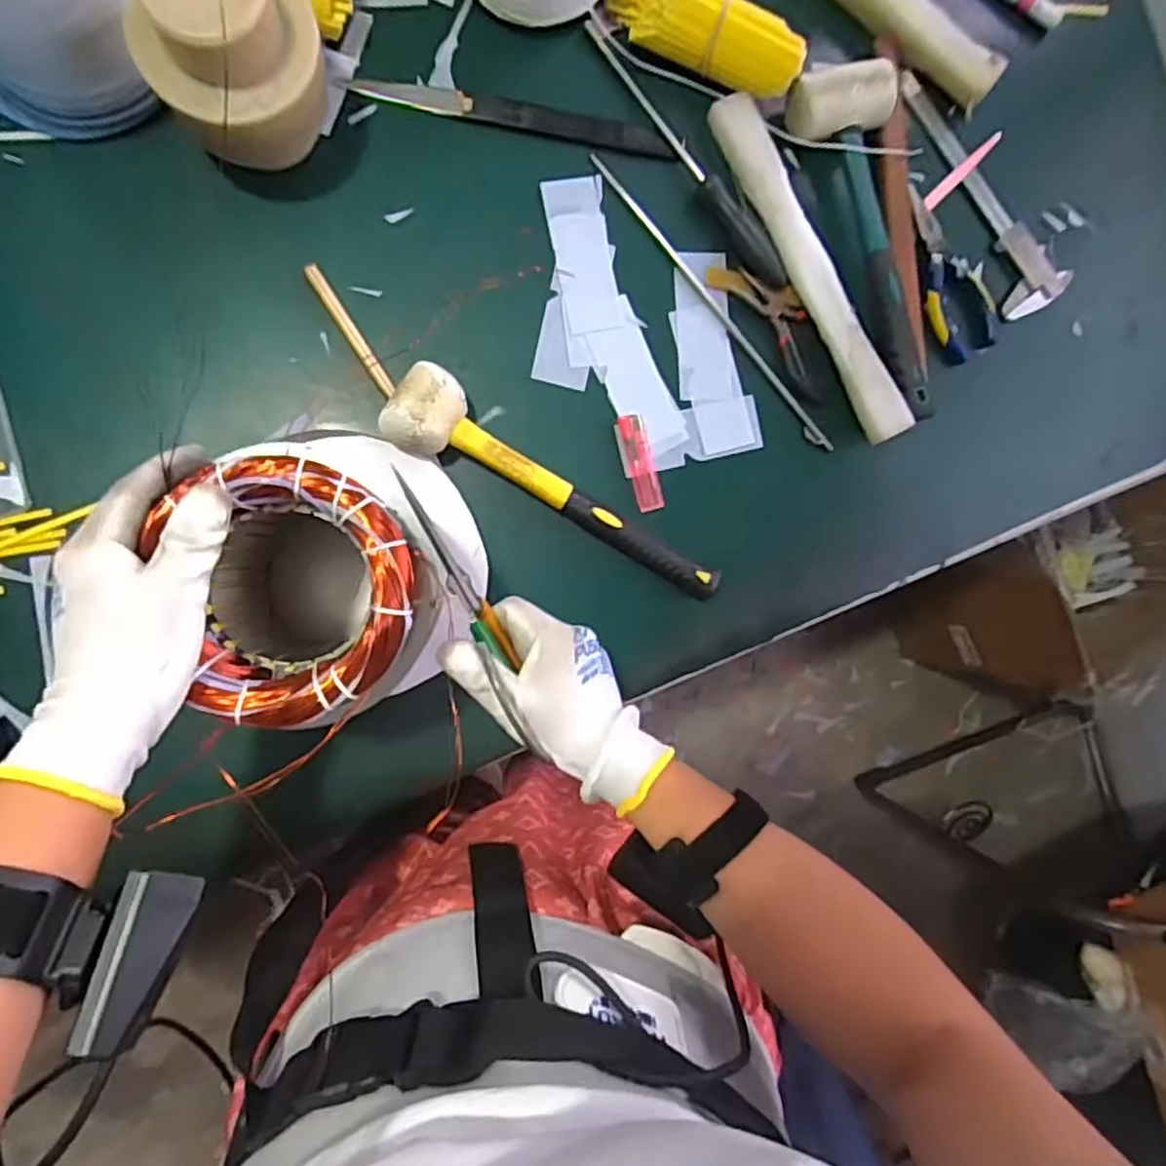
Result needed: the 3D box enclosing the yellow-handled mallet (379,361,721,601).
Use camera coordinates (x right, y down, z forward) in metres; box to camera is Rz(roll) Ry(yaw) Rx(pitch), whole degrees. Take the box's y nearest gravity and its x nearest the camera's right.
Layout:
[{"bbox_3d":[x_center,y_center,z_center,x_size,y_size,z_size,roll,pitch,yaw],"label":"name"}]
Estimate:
[{"bbox_3d":[-0.013,-0.071,0.530,0.278,0.051,0.058,28,86,-8],"label":"yellow-handled mallet"}]

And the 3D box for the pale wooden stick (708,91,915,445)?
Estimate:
[{"bbox_3d":[0.184,-0.252,0.566,0.035,0.037,0.295,-27,94,-7],"label":"pale wooden stick"}]

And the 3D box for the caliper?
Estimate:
[{"bbox_3d":[0.341,-0.338,0.605,0.059,0.011,0.226,-33,95,-7],"label":"caliper"}]

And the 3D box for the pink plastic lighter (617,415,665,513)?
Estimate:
[{"bbox_3d":[0.047,-0.097,0.564,0.021,0.009,0.077,-15,93,-8],"label":"pink plastic lighter"}]

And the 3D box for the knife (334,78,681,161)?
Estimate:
[{"bbox_3d":[-0.051,-0.362,0.542,0.248,0.004,0.021,6,90,-9],"label":"knife"}]

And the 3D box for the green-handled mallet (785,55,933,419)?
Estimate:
[{"bbox_3d":[0.244,-0.270,0.568,0.076,0.047,0.279,-19,93,-8],"label":"green-handled mallet"}]

